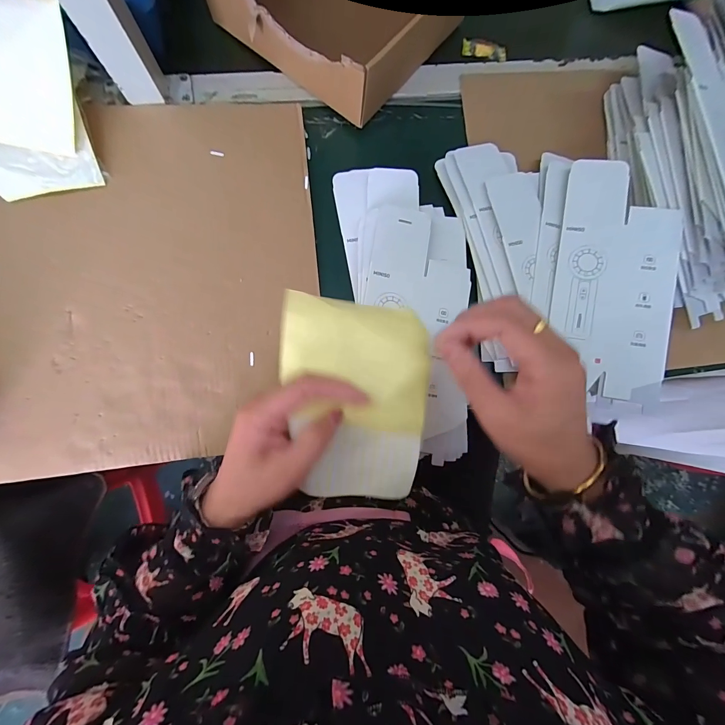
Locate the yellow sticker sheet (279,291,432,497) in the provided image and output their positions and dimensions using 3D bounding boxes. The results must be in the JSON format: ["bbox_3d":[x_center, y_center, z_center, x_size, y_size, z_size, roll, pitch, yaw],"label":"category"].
[{"bbox_3d":[-0.007,0.038,0.262,0.111,0.022,0.165,6,108,0],"label":"yellow sticker sheet"}]

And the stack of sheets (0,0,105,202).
[{"bbox_3d":[-0.355,-0.268,0.345,0.127,0.026,0.175,0,108,-5],"label":"stack of sheets"}]

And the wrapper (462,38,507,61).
[{"bbox_3d":[0.163,-0.417,0.450,0.061,0.010,0.019,2,85,-6],"label":"wrapper"}]

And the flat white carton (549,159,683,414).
[{"bbox_3d":[0.281,-0.094,0.375,0.116,0.006,0.263,9,87,10],"label":"flat white carton"}]

